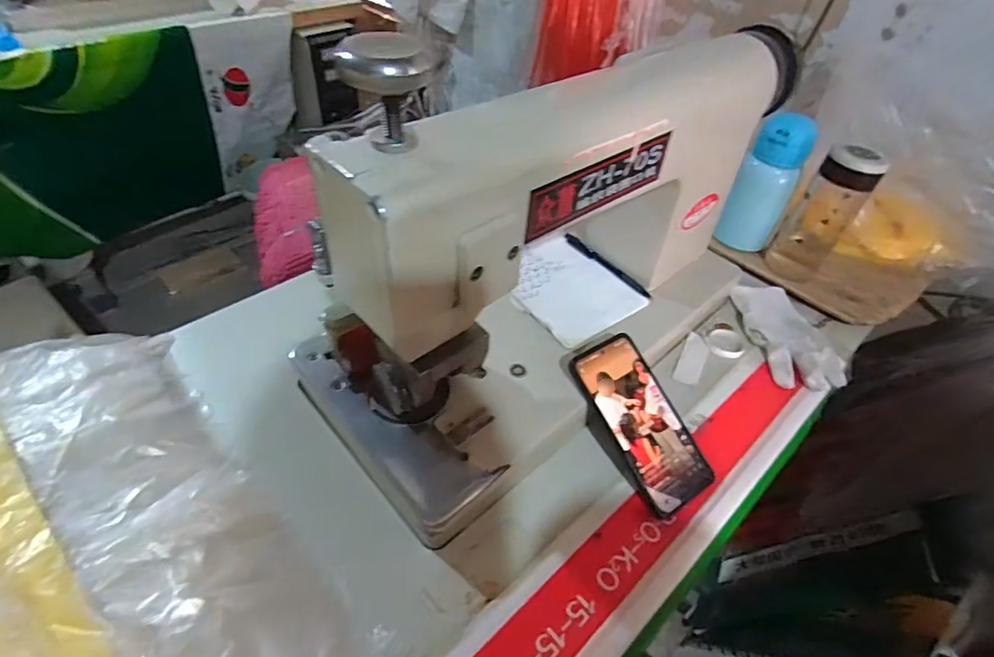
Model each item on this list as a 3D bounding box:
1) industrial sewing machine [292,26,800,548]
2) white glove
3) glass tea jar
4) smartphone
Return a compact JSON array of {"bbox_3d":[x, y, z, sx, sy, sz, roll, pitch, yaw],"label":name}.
[{"bbox_3d":[0.084,-0.106,0.462,0.501,0.307,0.190,-30,56,-29],"label":"industrial sewing machine"},{"bbox_3d":[0.359,0.006,0.618,0.089,0.021,0.154,-1,47,-6],"label":"white glove"},{"bbox_3d":[0.421,-0.152,0.652,0.069,0.172,0.074,29,51,21],"label":"glass tea jar"},{"bbox_3d":[0.140,0.087,0.483,0.079,0.010,0.164,-24,79,-25],"label":"smartphone"}]

